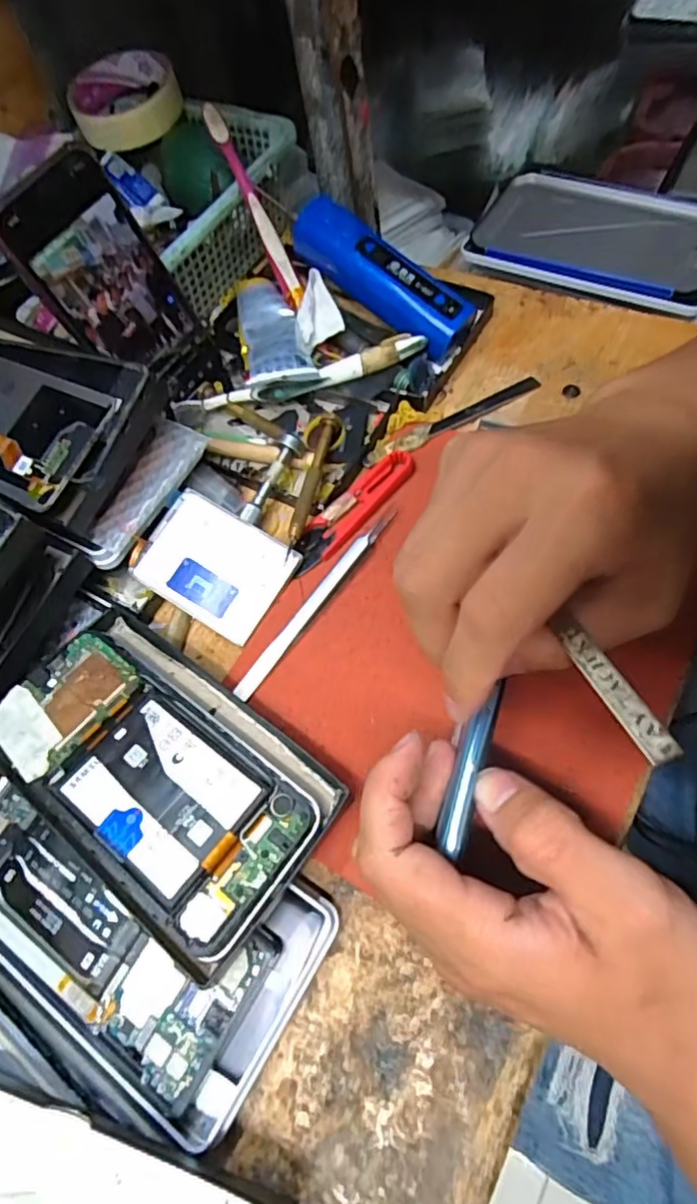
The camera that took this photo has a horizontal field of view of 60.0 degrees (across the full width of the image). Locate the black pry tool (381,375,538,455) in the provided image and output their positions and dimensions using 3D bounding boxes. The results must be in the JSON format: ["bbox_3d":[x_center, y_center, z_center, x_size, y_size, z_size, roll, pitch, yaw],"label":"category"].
[{"bbox_3d":[0.074,-0.120,0.389,0.111,0.006,0.014,-27,68,-11],"label":"black pry tool"}]

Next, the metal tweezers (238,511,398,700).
[{"bbox_3d":[-0.017,-0.002,0.336,0.009,0.011,0.135,32,72,22],"label":"metal tweezers"}]

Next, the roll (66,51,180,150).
[{"bbox_3d":[-0.179,-0.406,0.487,0.084,0.034,0.084,-1,65,1],"label":"roll"}]

